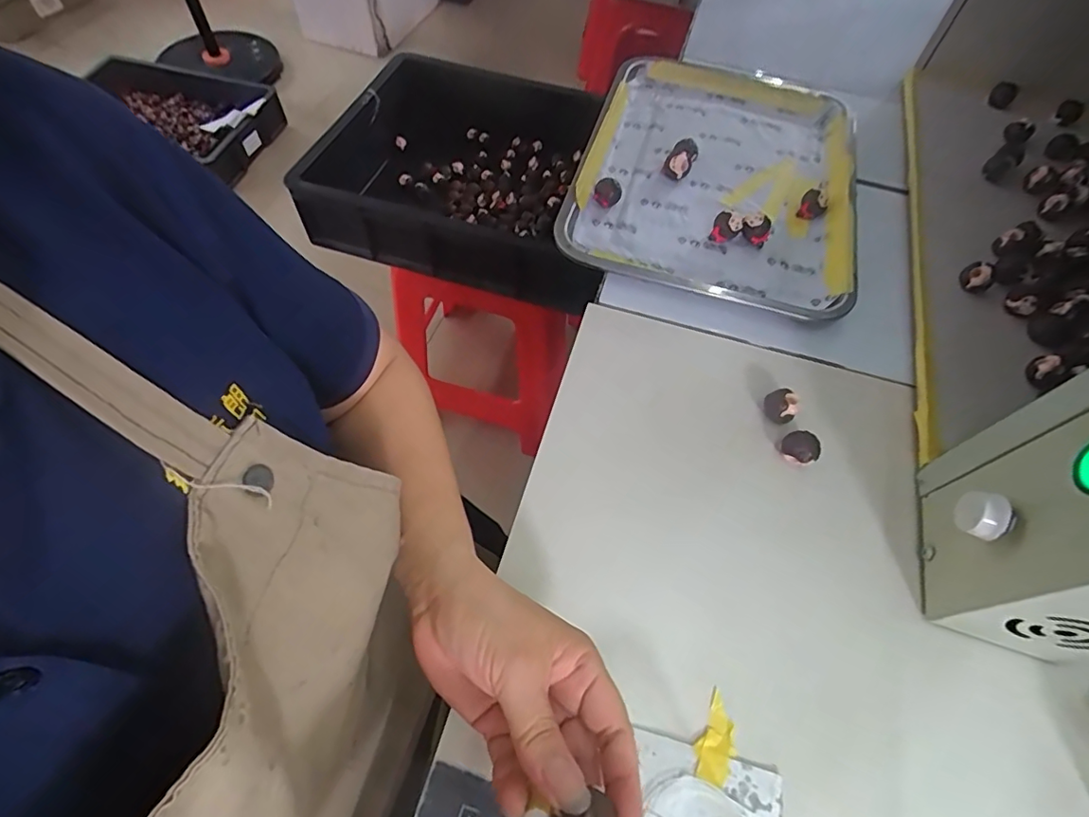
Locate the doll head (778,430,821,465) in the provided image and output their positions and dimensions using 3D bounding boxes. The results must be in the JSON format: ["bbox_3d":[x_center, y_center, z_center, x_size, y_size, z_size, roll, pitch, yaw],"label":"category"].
[{"bbox_3d":[0.183,0.029,0.384,0.023,0.017,0.025,2,59,-3],"label":"doll head"}]

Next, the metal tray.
[{"bbox_3d":[0.183,-0.256,0.545,0.267,0.024,0.383,15,59,4],"label":"metal tray"}]

